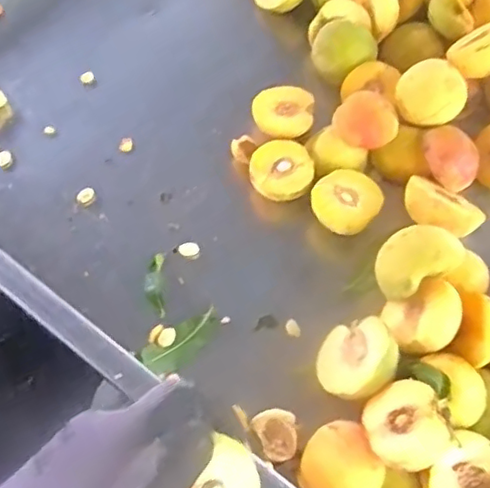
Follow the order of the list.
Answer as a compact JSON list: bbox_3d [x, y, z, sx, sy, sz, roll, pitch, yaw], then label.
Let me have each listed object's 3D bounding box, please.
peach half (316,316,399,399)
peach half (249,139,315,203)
[{"bbox_3d":[0.084,0.087,0.441,0.060,0.026,0.061,-6,46,41],"label":"peach half"},{"bbox_3d":[0.031,-0.060,0.531,0.052,0.031,0.053,-1,63,1],"label":"peach half"}]

